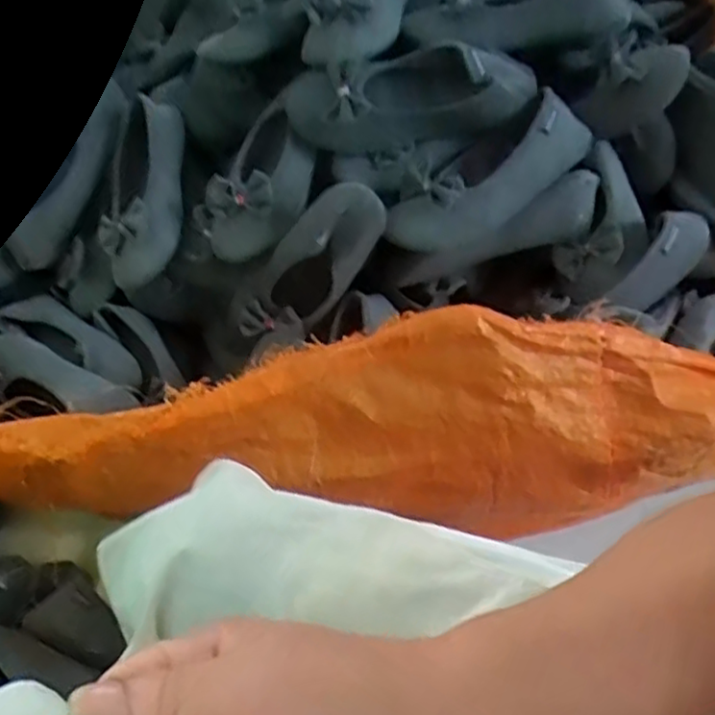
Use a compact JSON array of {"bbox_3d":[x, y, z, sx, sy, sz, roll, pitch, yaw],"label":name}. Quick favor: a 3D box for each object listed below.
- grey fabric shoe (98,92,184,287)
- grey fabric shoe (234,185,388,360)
[{"bbox_3d":[-0.244,-0.199,0.795,0.092,0.054,0.237,2,77,-2],"label":"grey fabric shoe"},{"bbox_3d":[-0.053,-0.092,0.728,0.064,0.219,0.079,0,48,-49],"label":"grey fabric shoe"}]

